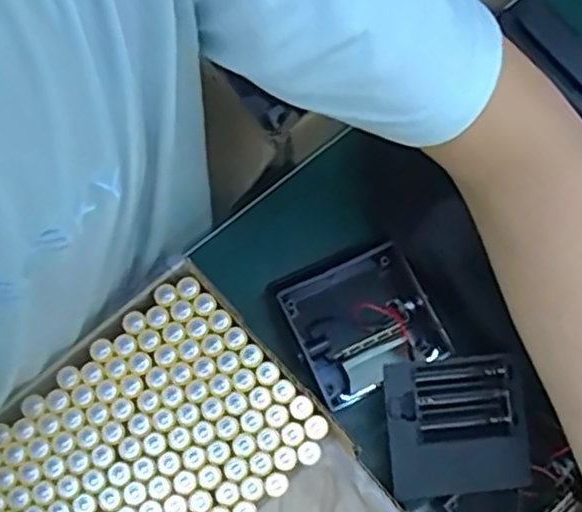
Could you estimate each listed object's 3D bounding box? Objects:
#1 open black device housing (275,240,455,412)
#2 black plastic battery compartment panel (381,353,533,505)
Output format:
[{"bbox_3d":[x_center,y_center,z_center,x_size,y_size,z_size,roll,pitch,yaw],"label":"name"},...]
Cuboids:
[{"bbox_3d":[0.045,0.044,0.457,0.085,0.037,0.082,-24,76,-6],"label":"open black device housing"},{"bbox_3d":[0.096,0.100,0.415,0.081,0.016,0.077,-8,75,-2],"label":"black plastic battery compartment panel"}]

